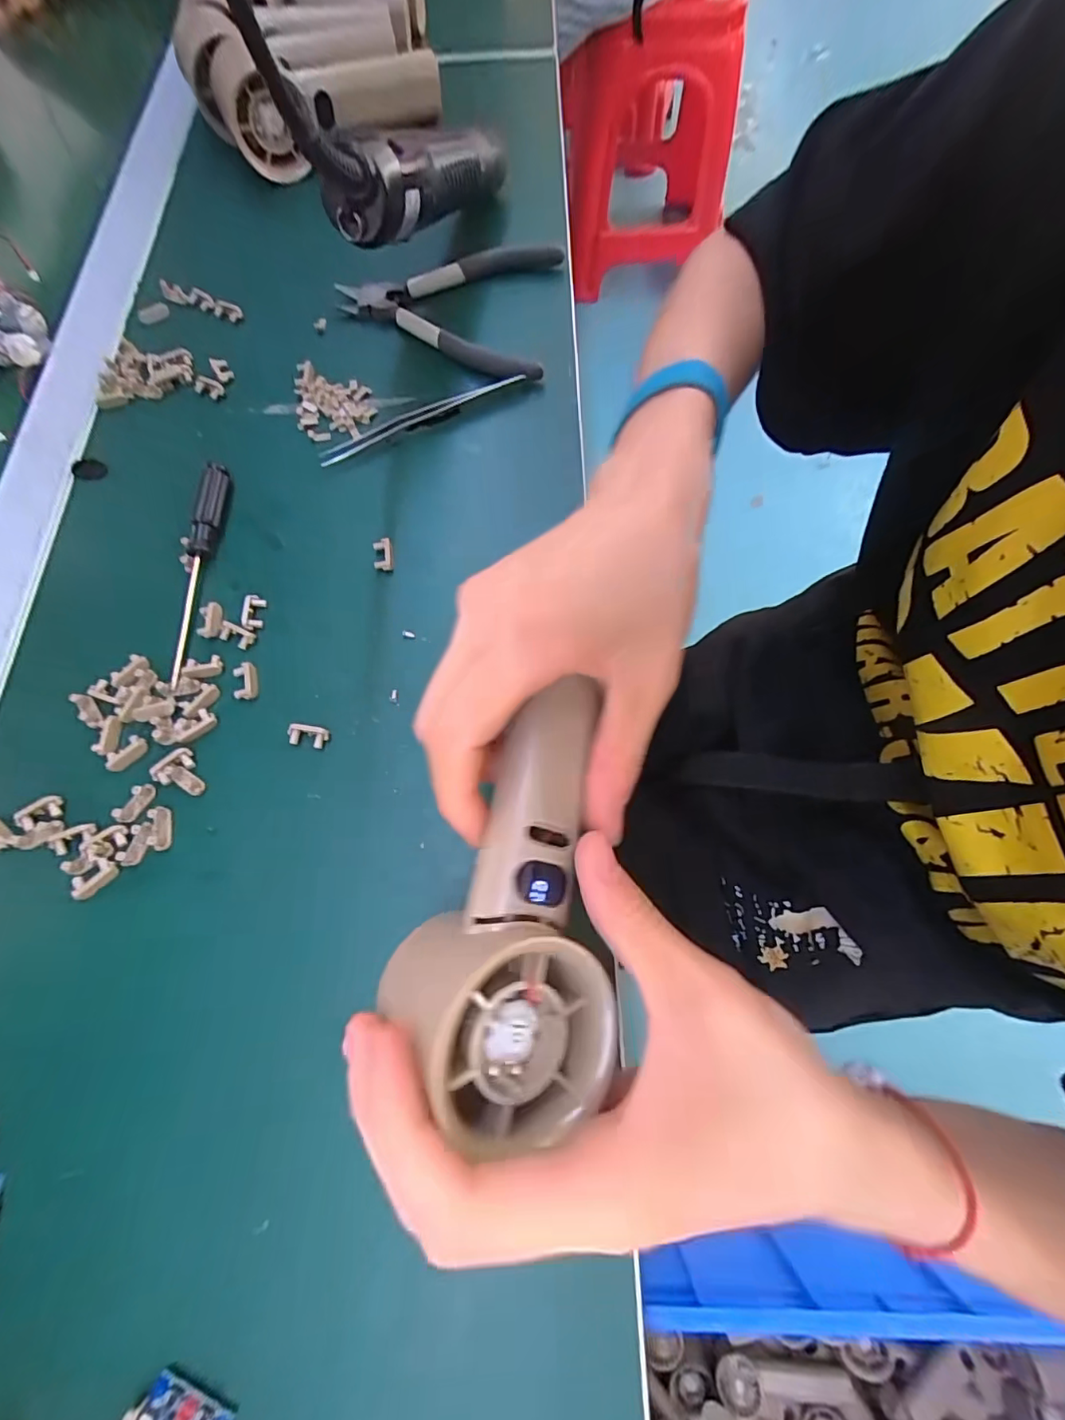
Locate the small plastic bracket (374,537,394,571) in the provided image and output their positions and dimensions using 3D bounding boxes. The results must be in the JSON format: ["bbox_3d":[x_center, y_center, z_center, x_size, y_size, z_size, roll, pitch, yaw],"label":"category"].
[{"bbox_3d":[-0.082,-0.085,0.282,0.010,0.007,0.019,-7,70,-5],"label":"small plastic bracket"}]

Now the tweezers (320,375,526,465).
[{"bbox_3d":[-0.064,-0.172,0.305,0.126,0.014,0.010,-22,72,-10],"label":"tweezers"}]

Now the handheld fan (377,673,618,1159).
[{"bbox_3d":[-0.006,0.054,0.162,0.067,0.040,0.129,8,73,1],"label":"handheld fan"}]

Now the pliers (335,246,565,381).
[{"bbox_3d":[-0.059,-0.272,0.346,0.144,0.025,0.113,8,71,4],"label":"pliers"}]

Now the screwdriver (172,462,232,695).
[{"bbox_3d":[-0.179,-0.077,0.272,0.012,0.013,0.128,4,69,-1],"label":"screwdriver"}]

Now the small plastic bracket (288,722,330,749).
[{"bbox_3d":[-0.108,0.012,0.248,0.019,0.007,0.010,11,69,2],"label":"small plastic bracket"}]

